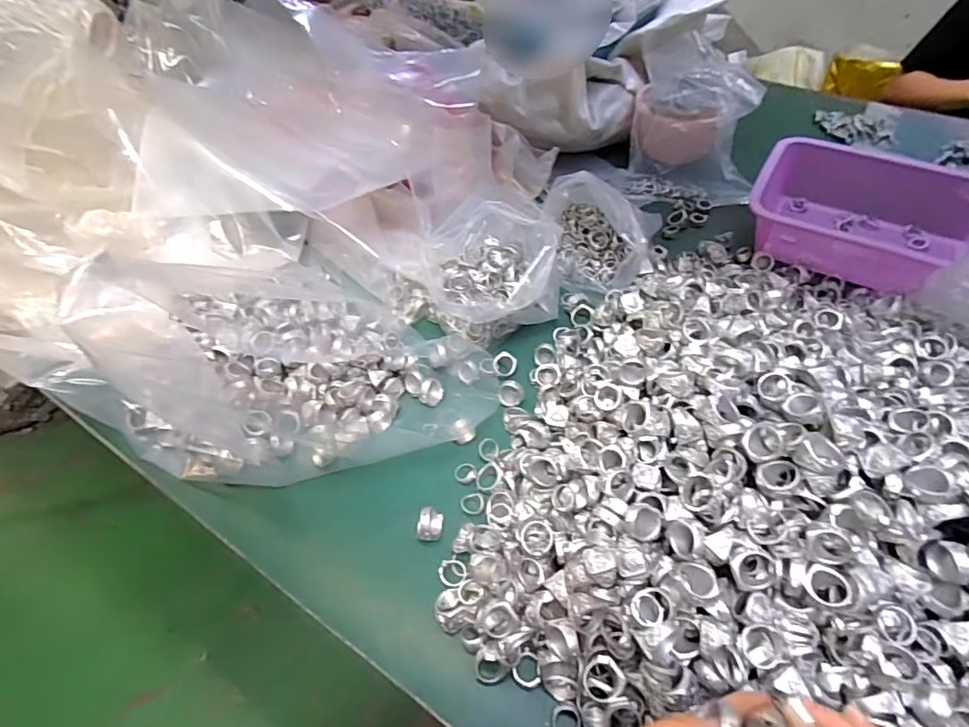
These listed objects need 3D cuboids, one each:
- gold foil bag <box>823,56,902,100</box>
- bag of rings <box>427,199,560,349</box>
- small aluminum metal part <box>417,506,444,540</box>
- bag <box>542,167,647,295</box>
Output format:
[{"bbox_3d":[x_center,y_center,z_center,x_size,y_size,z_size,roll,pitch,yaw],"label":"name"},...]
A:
[{"bbox_3d":[1.008,-0.785,1.429,0.051,0.104,0.183,-23,54,-17],"label":"gold foil bag"},{"bbox_3d":[0.014,-0.101,0.593,0.154,0.109,0.111,-18,52,-13],"label":"bag of rings"},{"bbox_3d":[-0.047,0.139,0.456,0.018,0.022,0.026,7,51,7],"label":"small aluminum metal part"},{"bbox_3d":[0.143,-0.174,0.658,0.133,0.121,0.124,5,51,5],"label":"bag"}]

